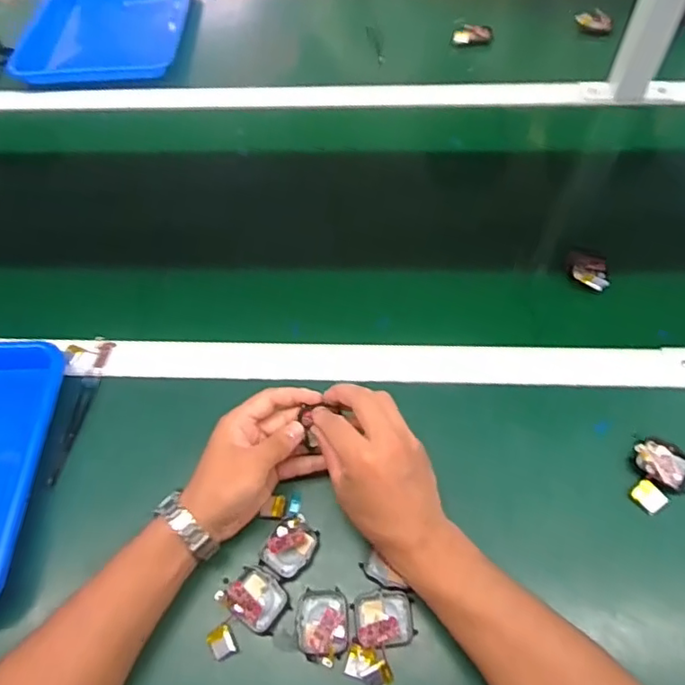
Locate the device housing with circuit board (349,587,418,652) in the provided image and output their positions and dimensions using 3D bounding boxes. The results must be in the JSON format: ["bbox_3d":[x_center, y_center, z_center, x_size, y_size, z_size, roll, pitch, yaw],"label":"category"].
[{"bbox_3d":[0.032,0.214,0.435,0.045,0.013,0.040,-7,57,-1],"label":"device housing with circuit board"}]

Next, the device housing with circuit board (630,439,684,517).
[{"bbox_3d":[0.270,0.112,0.485,0.065,0.015,0.047,-34,62,-18],"label":"device housing with circuit board"}]

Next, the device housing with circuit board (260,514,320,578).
[{"bbox_3d":[-0.043,0.168,0.463,0.035,0.012,0.047,26,62,18],"label":"device housing with circuit board"}]

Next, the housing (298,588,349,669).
[{"bbox_3d":[-0.015,0.218,0.433,0.039,0.014,0.052,-4,57,1],"label":"housing"}]

